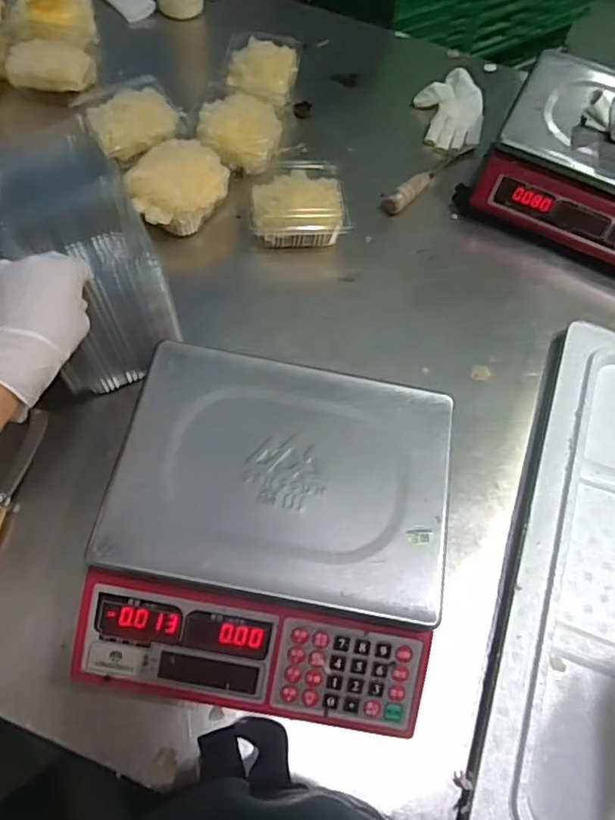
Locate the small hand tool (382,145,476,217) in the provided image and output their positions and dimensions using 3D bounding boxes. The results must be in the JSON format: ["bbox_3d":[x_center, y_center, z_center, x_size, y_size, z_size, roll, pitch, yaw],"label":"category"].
[{"bbox_3d":[0.181,-0.345,0.835,0.028,0.023,0.204,40,68,18],"label":"small hand tool"}]

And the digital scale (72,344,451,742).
[{"bbox_3d":[-0.027,0.105,0.536,0.300,0.124,0.314,10,64,1],"label":"digital scale"}]

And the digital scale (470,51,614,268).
[{"bbox_3d":[0.407,-0.336,0.778,0.302,0.128,0.231,27,65,9],"label":"digital scale"}]

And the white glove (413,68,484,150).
[{"bbox_3d":[0.220,-0.463,0.890,0.103,0.033,0.139,8,62,3],"label":"white glove"}]

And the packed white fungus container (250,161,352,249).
[{"bbox_3d":[-0.013,-0.271,0.765,0.122,0.051,0.107,-4,64,-6],"label":"packed white fungus container"}]

